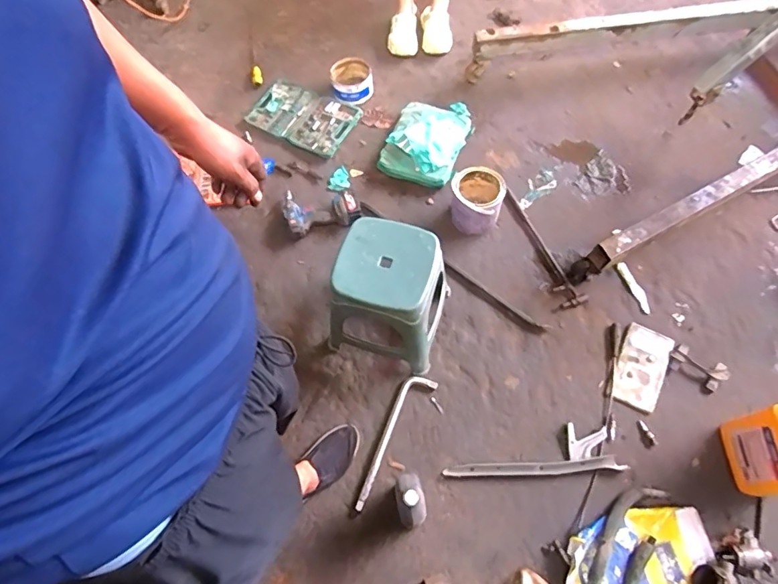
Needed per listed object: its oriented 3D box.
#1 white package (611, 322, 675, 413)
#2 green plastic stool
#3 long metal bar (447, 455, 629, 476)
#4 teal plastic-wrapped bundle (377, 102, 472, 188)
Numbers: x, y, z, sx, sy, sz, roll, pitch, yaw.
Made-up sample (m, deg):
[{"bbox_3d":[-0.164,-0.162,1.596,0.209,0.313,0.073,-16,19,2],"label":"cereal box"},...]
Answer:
[{"bbox_3d":[0.725,0.212,1.414,0.127,0.020,0.244,21,68,13],"label":"white package"},{"bbox_3d":[-0.003,0.009,1.371,0.296,0.342,0.282,17,67,11],"label":"green plastic stool"},{"bbox_3d":[0.384,0.466,1.309,0.468,0.016,0.037,-4,64,2],"label":"long metal bar"},{"bbox_3d":[0.141,-0.569,1.782,0.261,0.094,0.397,19,67,12],"label":"teal plastic-wrapped bundle"}]

